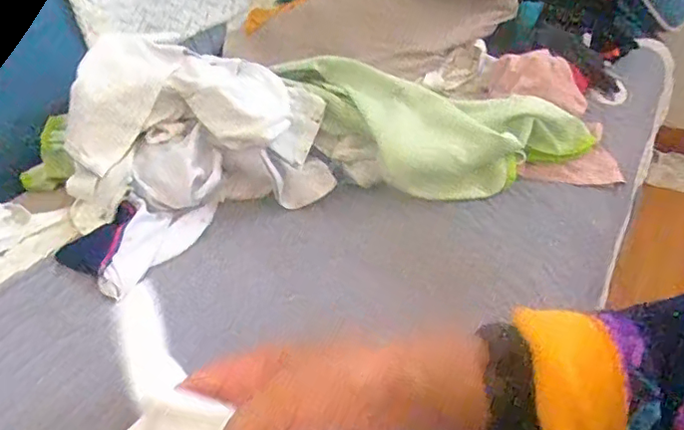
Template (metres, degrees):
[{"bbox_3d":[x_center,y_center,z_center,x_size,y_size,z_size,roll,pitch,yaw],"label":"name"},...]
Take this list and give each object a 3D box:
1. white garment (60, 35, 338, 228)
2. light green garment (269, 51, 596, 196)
[{"bbox_3d":[-0.169,-0.108,0.648,0.290,0.160,0.178,-9,39,-8],"label":"white garment"},{"bbox_3d":[0.112,-0.100,0.650,0.378,0.111,0.131,3,39,7],"label":"light green garment"}]

